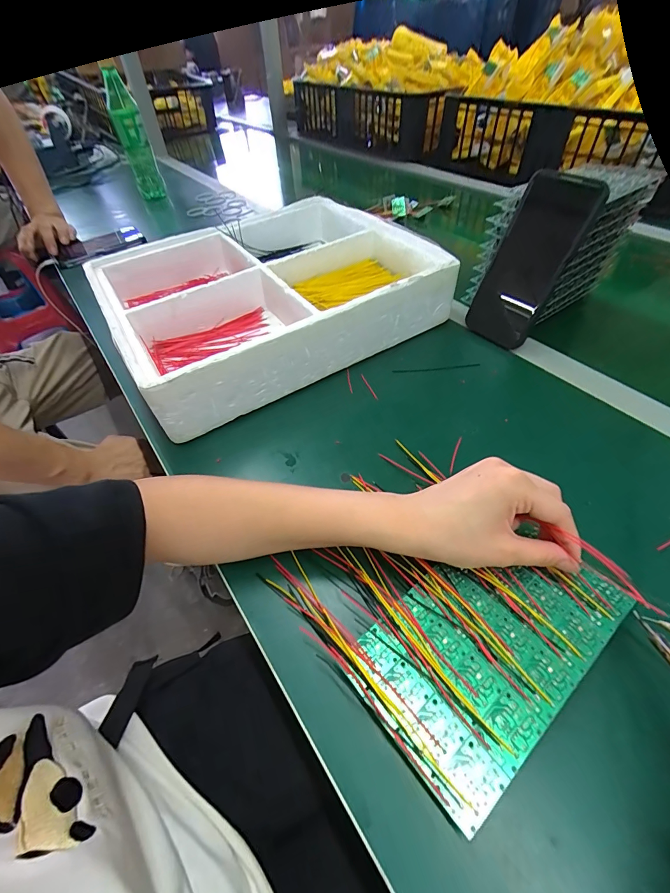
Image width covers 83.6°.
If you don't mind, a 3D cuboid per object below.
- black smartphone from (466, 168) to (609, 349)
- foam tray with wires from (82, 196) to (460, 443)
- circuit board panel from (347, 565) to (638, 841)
[{"bbox_3d":[0.213,-0.201,0.417,0.015,0.166,0.078,-17,48,-41],"label":"black smartphone"},{"bbox_3d":[-0.096,-0.213,0.503,0.383,0.079,0.336,-28,55,-17],"label":"foam tray with wires"},{"bbox_3d":[0.098,0.124,0.246,0.166,0.014,0.098,-34,55,-22],"label":"circuit board panel"}]

